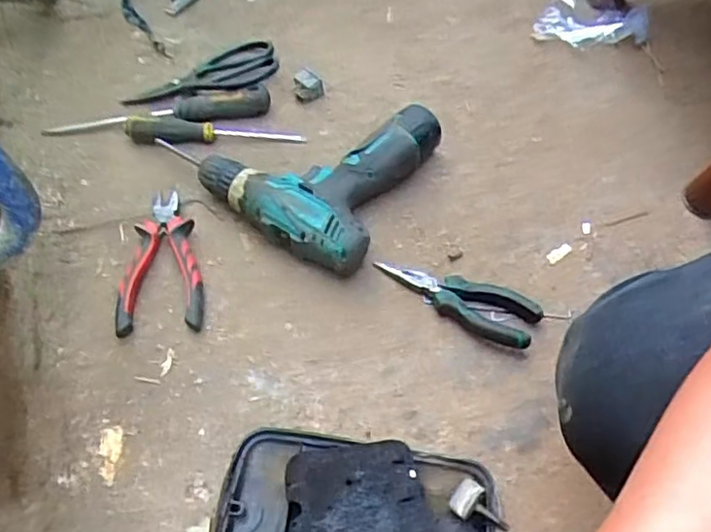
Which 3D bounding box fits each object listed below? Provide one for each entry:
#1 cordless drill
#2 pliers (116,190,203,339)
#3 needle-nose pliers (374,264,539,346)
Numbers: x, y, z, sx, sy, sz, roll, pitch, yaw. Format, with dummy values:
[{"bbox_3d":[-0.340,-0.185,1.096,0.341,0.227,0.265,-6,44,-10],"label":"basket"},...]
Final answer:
[{"bbox_3d":[-0.049,-0.106,0.629,0.206,0.065,0.181,25,69,20],"label":"cordless drill"},{"bbox_3d":[-0.177,-0.003,0.591,0.072,0.032,0.132,-8,61,5],"label":"pliers"},{"bbox_3d":[0.086,0.028,0.557,0.141,0.013,0.043,17,66,17],"label":"needle-nose pliers"}]

